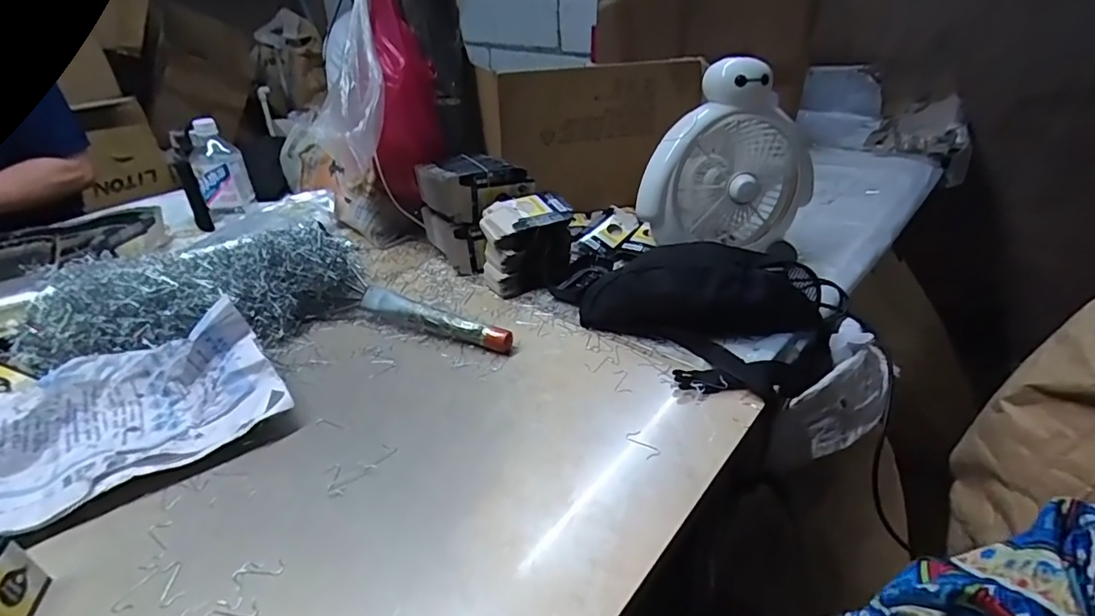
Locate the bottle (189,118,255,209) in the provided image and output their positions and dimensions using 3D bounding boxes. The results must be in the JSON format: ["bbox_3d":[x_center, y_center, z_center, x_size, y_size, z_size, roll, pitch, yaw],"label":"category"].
[{"bbox_3d":[-0.536,-0.234,0.857,0.074,0.128,0.073,-19,37,-25],"label":"bottle"}]

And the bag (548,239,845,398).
[{"bbox_3d":[0.161,-0.017,0.636,0.341,0.084,0.179,18,37,28],"label":"bag"}]

